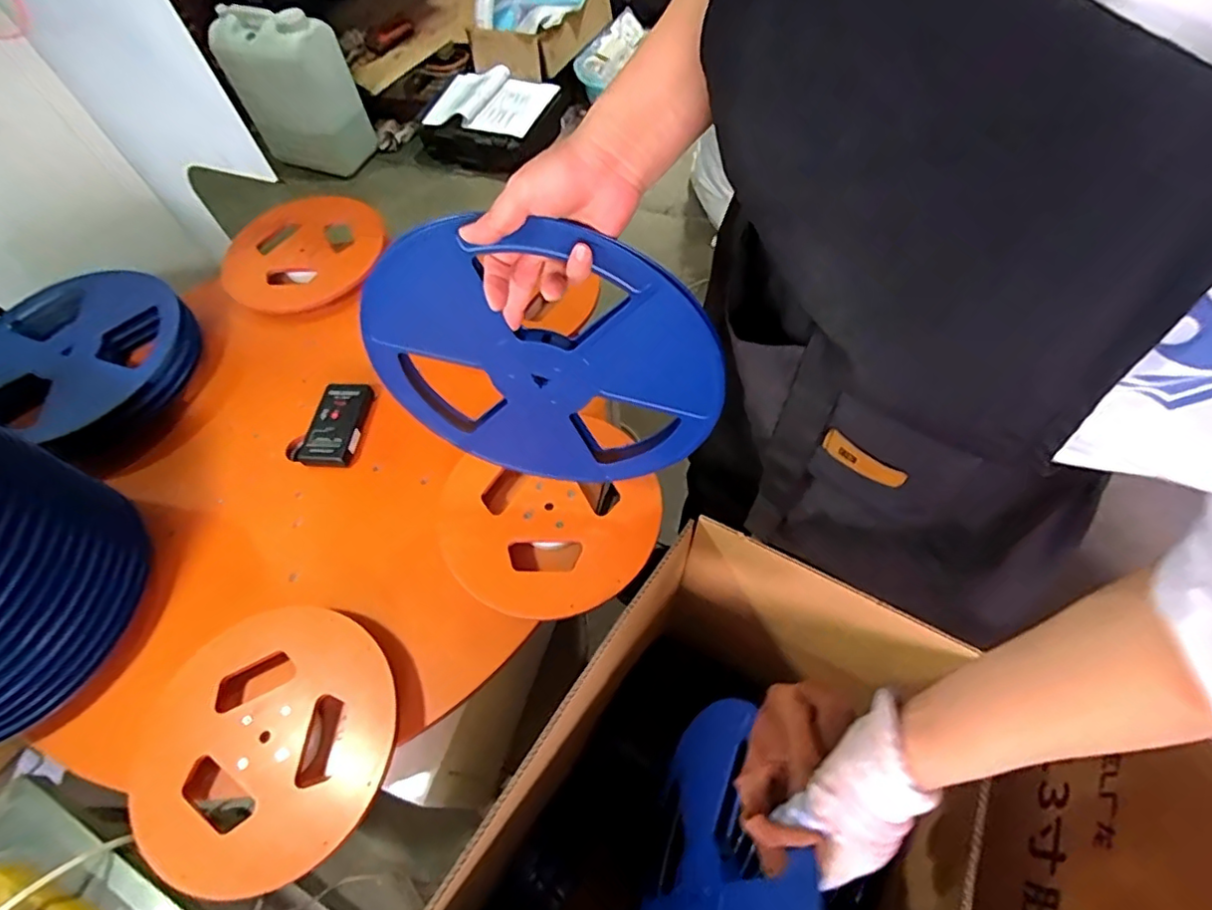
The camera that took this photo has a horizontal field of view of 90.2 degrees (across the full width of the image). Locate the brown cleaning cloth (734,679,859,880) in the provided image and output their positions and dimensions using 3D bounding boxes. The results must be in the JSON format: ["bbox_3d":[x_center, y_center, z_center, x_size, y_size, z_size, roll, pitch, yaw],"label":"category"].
[{"bbox_3d":[0.139,0.244,0.477,0.055,0.079,0.135,26,65,19],"label":"brown cleaning cloth"}]

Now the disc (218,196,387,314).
[{"bbox_3d":[-0.522,-0.353,1.047,0.223,0.021,0.275,38,66,13],"label":"disc"}]

